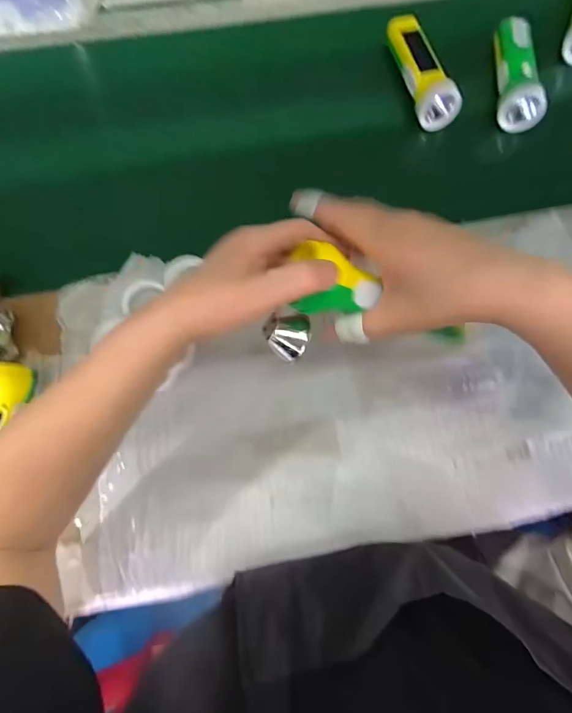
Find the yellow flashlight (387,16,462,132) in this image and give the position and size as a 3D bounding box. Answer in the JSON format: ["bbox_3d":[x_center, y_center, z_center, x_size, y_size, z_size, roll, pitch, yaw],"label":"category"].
[{"bbox_3d":[0.182,-0.397,0.505,0.052,0.043,0.177,-15,76,-5],"label":"yellow flashlight"}]

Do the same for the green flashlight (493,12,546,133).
[{"bbox_3d":[0.313,-0.393,0.504,0.048,0.042,0.173,3,75,0],"label":"green flashlight"}]

